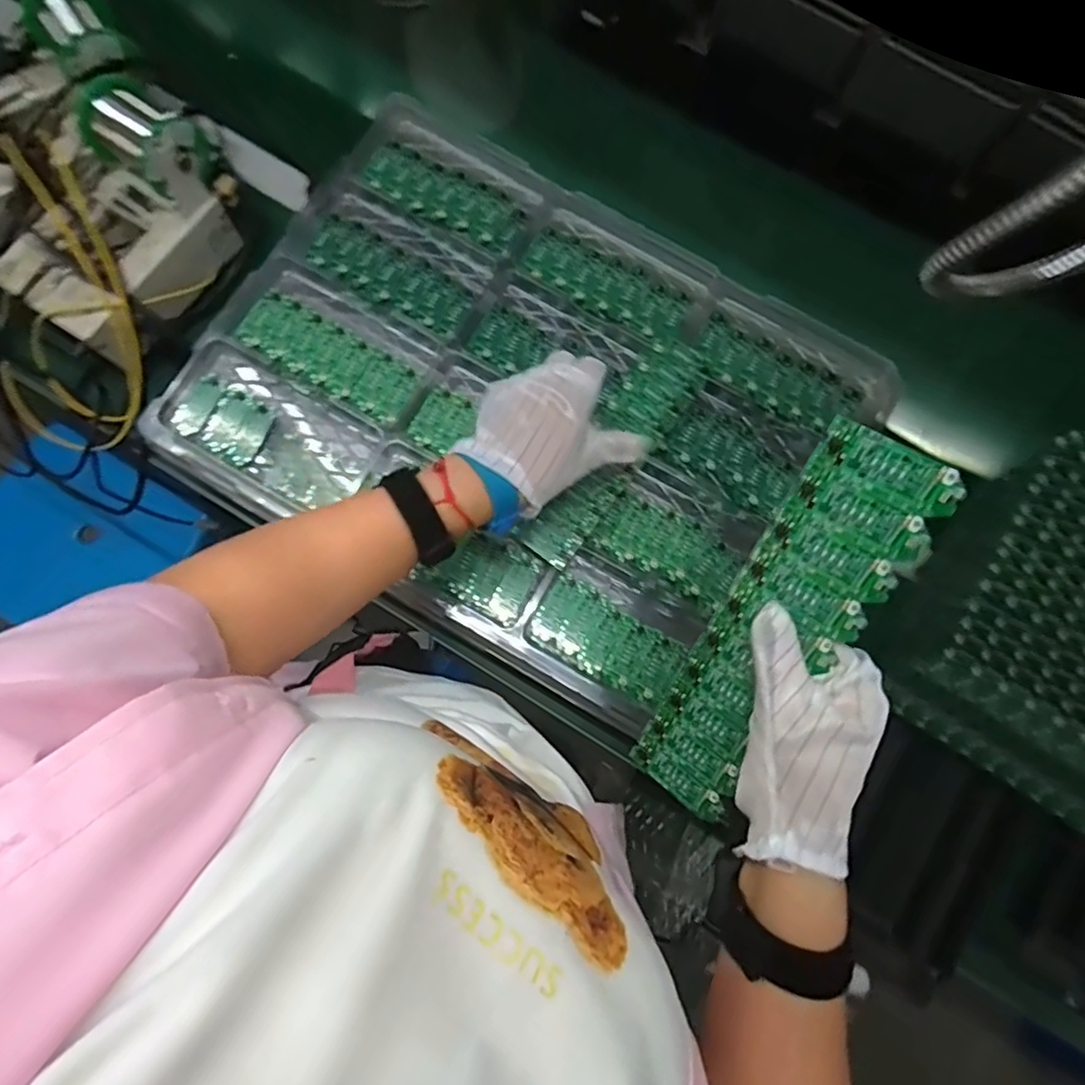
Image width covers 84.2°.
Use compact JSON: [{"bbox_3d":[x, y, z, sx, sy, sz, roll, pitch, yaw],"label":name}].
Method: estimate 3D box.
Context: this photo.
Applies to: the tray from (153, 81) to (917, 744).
[{"bbox_3d":[-0.014,-0.129,0.532,0.538,0.039,0.411,32,80,4],"label":"tray"}]

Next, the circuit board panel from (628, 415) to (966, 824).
[{"bbox_3d":[0.114,0.052,0.305,0.058,0.224,0.004,36,30,26],"label":"circuit board panel"}]

